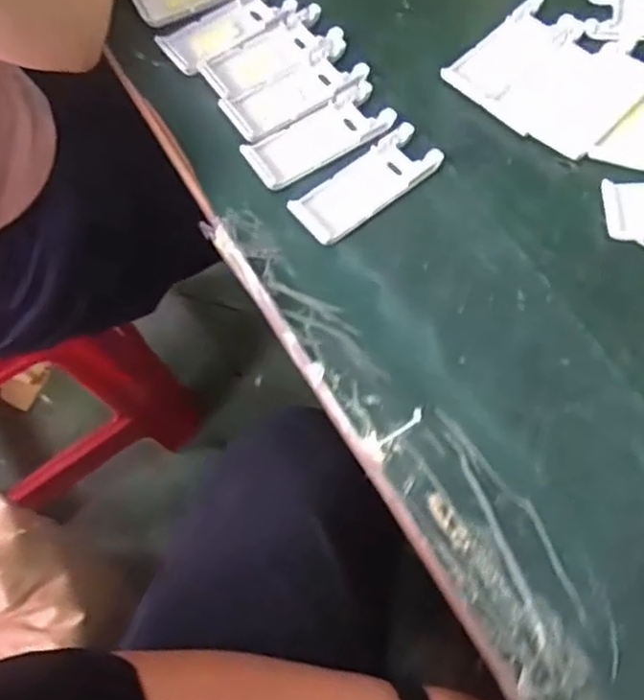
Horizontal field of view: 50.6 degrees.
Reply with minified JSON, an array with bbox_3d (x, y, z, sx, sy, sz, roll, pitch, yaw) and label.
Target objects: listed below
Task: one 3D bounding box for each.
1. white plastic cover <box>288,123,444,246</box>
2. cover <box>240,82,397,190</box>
[{"bbox_3d":[0.029,-0.113,0.461,0.105,0.008,0.042,-37,72,-11],"label":"white plastic cover"},{"bbox_3d":[-0.002,-0.150,0.477,0.106,0.009,0.042,-34,71,-10],"label":"cover"}]

